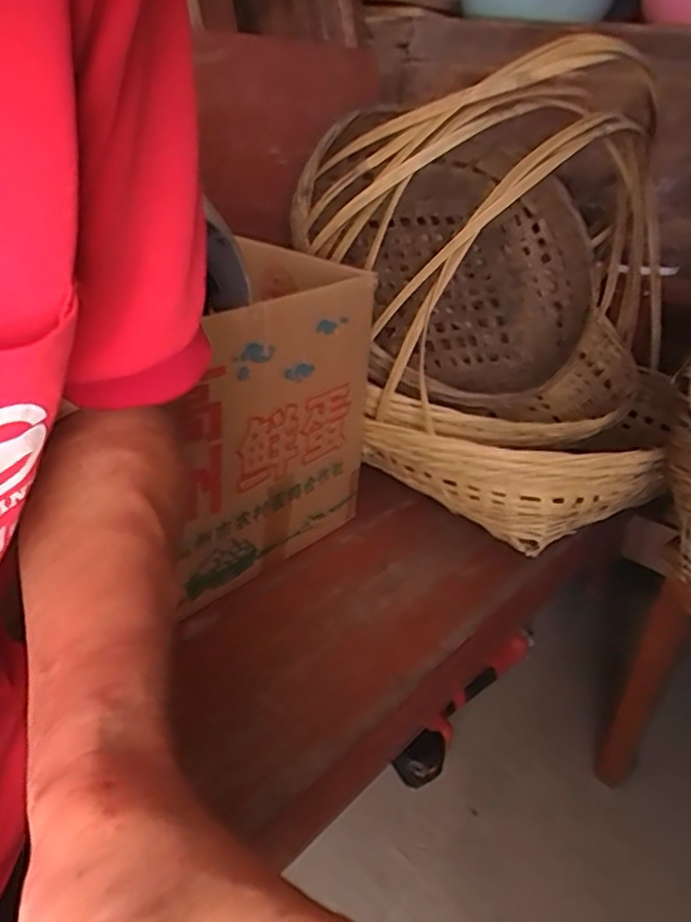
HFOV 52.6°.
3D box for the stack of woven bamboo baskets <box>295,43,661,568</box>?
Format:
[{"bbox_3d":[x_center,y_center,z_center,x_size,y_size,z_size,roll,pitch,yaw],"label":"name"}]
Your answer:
[{"bbox_3d":[0.219,-0.265,0.992,0.542,0.478,0.582,17,31,22],"label":"stack of woven bamboo baskets"}]

